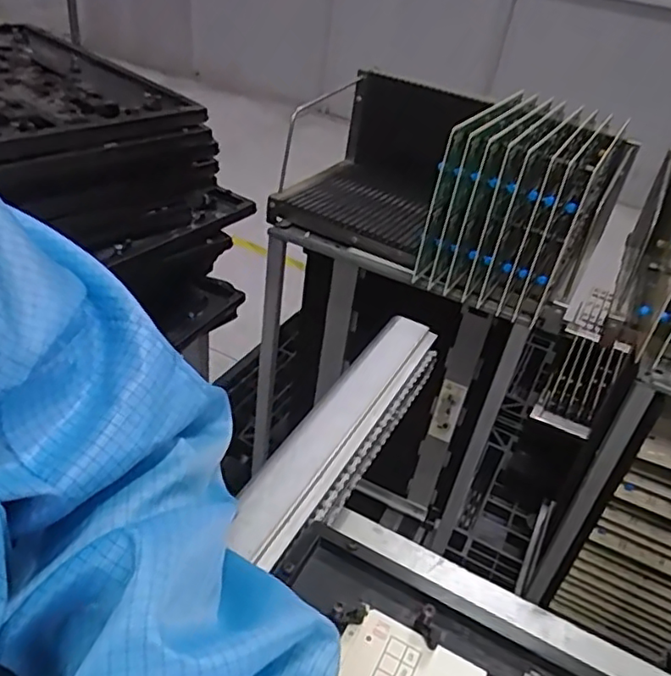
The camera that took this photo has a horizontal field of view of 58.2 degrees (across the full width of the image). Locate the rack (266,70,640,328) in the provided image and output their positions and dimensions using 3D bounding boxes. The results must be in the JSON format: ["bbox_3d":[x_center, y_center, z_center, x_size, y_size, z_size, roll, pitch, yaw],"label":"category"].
[{"bbox_3d":[0.132,-0.201,0.747,0.386,0.188,0.265,27,38,24],"label":"rack"}]

